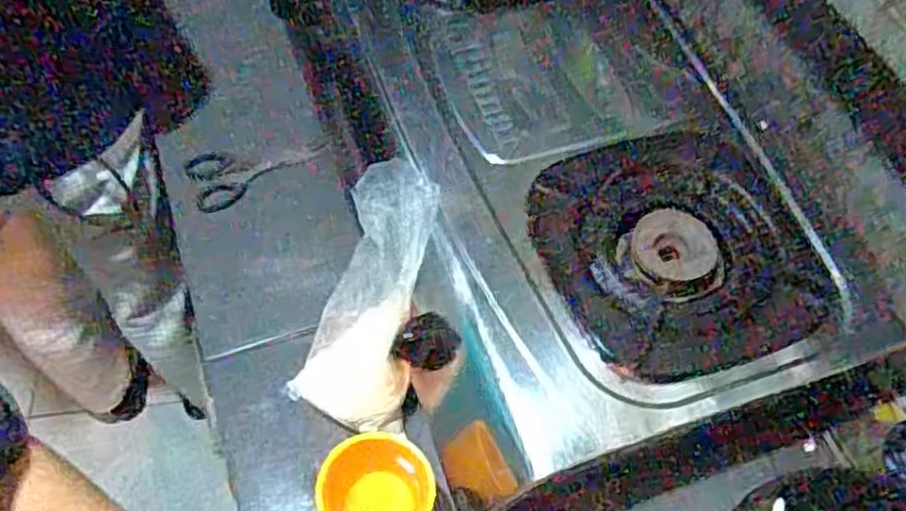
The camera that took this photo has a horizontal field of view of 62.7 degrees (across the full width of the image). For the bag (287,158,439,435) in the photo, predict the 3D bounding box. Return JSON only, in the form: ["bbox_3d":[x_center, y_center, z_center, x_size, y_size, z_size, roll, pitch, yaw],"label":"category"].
[{"bbox_3d":[-0.066,0.037,0.590,0.098,0.222,0.041,21,21,13],"label":"bag"}]

